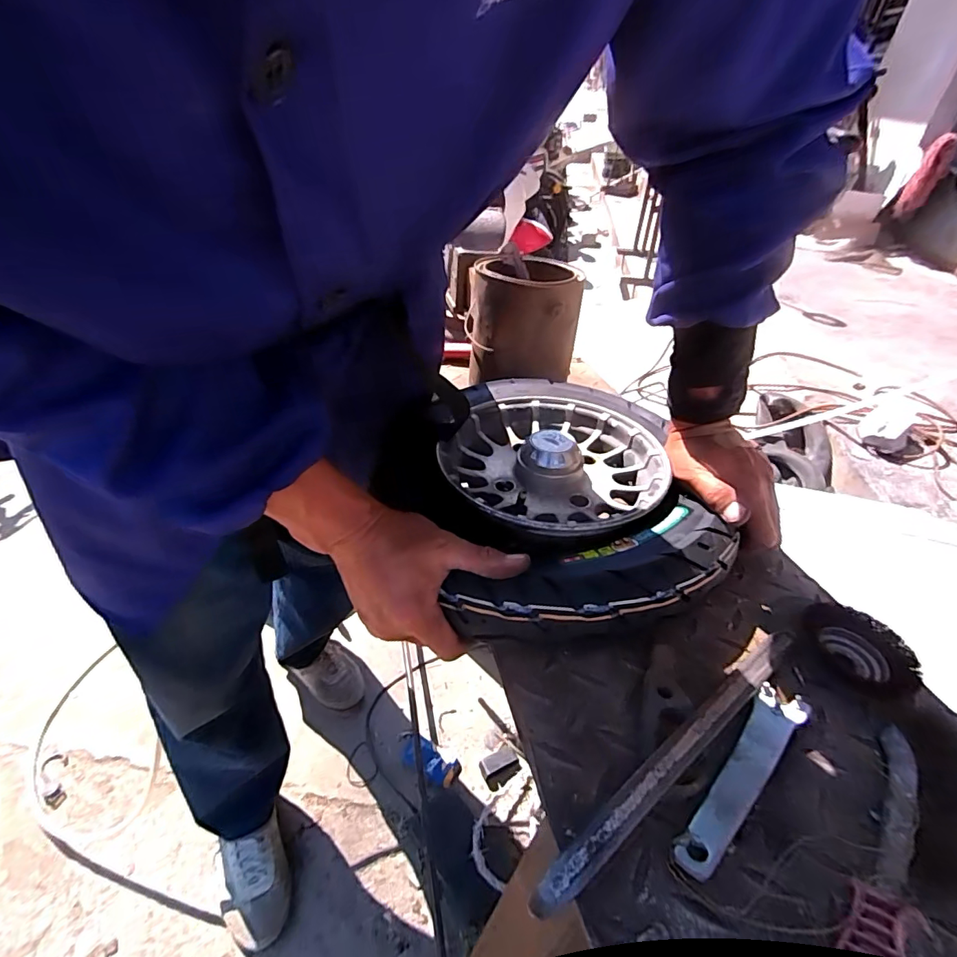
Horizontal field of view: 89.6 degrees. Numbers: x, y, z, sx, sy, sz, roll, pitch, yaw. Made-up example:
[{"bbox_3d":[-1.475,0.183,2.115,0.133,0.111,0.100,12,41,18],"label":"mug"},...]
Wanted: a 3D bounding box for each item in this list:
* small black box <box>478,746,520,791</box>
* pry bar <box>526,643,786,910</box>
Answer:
[{"bbox_3d":[0.043,0.569,0.948,0.069,0.024,0.061,-16,44,-21],"label":"small black box"},{"bbox_3d":[0.135,0.171,0.311,0.264,0.017,0.015,-23,47,-31],"label":"pry bar"}]

